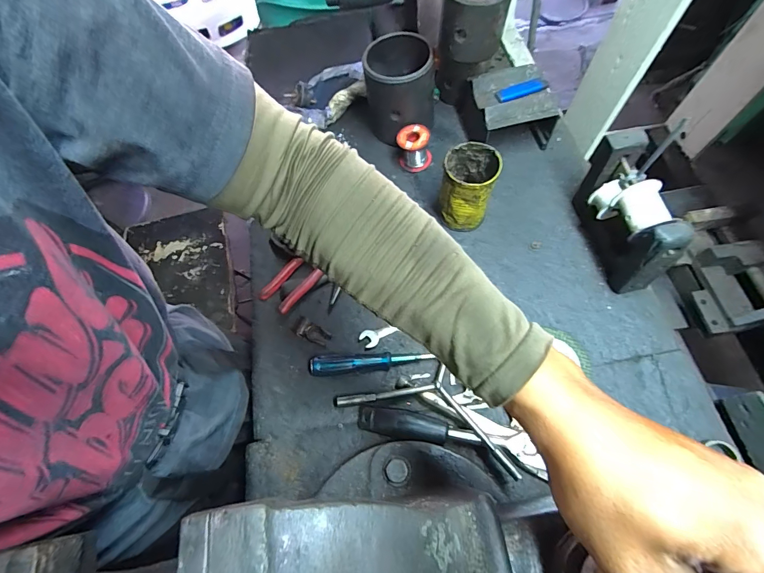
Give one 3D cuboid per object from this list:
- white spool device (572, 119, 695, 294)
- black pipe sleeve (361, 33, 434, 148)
[{"bbox_3d":[0.320,-0.089,0.485,0.060,0.150,0.158,-8,65,0],"label":"white spool device"},{"bbox_3d":[0.028,-0.316,0.613,0.107,0.130,0.120,-8,65,-1],"label":"black pipe sleeve"}]

